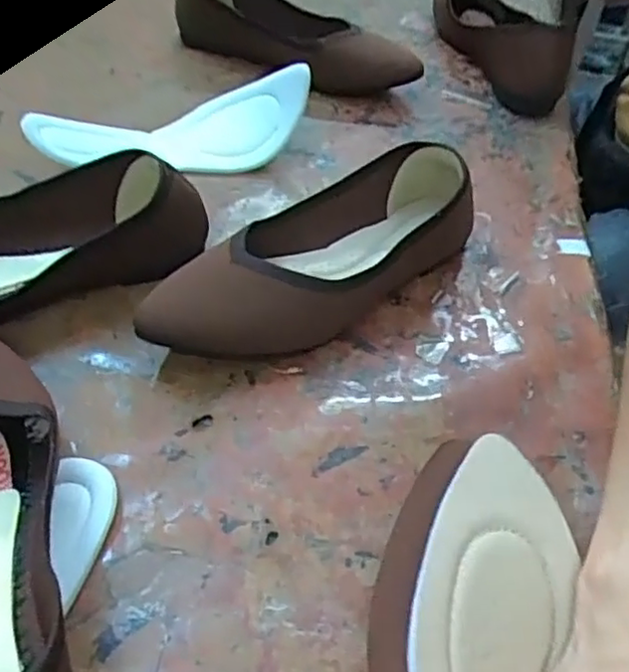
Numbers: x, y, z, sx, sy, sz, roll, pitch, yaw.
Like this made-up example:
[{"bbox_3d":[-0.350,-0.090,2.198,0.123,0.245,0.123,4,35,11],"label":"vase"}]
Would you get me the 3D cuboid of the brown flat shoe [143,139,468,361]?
[{"bbox_3d":[0.003,-0.052,0.427,0.240,0.060,0.088,-31,57,-28],"label":"brown flat shoe"}]

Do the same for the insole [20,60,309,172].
[{"bbox_3d":[-0.105,-0.170,0.519,0.221,0.060,0.052,-13,50,-16],"label":"insole"}]

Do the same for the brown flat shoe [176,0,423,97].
[{"bbox_3d":[-0.019,-0.295,0.645,0.244,0.058,0.071,26,51,17],"label":"brown flat shoe"}]

